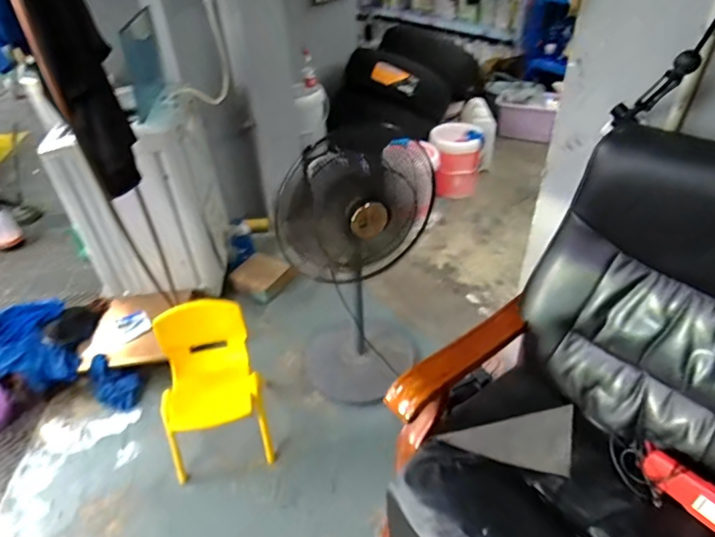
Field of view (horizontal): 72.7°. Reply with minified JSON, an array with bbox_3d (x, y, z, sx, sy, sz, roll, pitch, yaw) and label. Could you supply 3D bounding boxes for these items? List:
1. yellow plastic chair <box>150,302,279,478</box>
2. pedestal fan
[{"bbox_3d":[-0.464,0.365,1.560,0.304,0.383,0.369,-10,38,-9],"label":"yellow plastic chair"},{"bbox_3d":[0.005,0.060,1.655,0.409,0.827,0.372,-3,38,0],"label":"pedestal fan"}]

